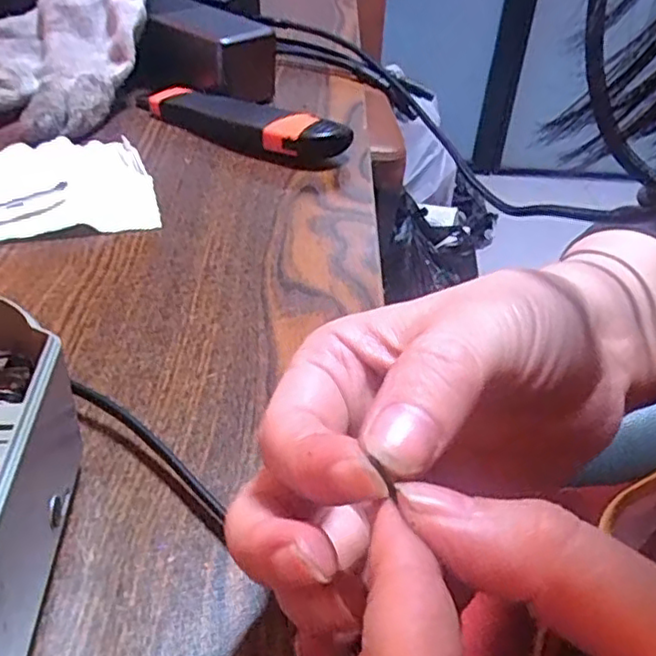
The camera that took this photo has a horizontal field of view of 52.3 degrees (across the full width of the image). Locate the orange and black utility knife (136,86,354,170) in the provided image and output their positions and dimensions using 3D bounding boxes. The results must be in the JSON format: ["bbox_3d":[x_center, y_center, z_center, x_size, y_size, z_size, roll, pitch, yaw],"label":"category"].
[{"bbox_3d":[-0.060,-0.135,0.440,0.156,0.024,0.035,19,41,17],"label":"orange and black utility knife"}]

